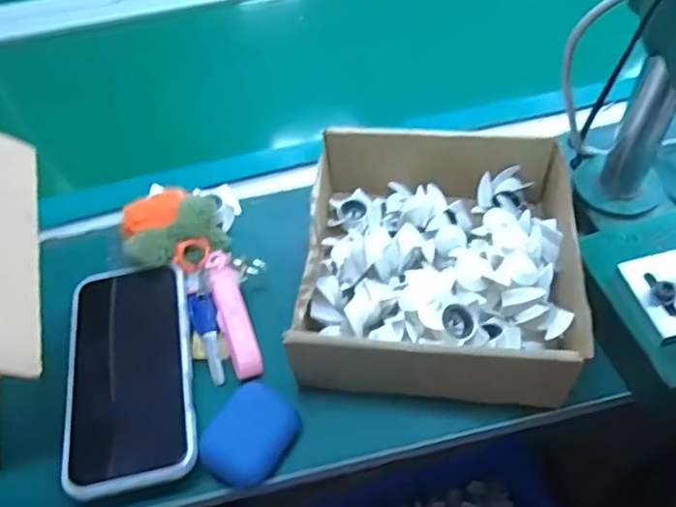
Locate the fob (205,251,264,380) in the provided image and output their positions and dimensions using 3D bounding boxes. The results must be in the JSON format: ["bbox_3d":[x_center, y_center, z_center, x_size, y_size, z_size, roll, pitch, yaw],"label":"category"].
[{"bbox_3d":[-0.079,0.043,0.464,0.021,0.010,0.104,-18,66,-8],"label":"fob"}]

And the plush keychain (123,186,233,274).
[{"bbox_3d":[-0.130,-0.018,0.493,0.076,0.048,0.067,-20,53,-10],"label":"plush keychain"}]

